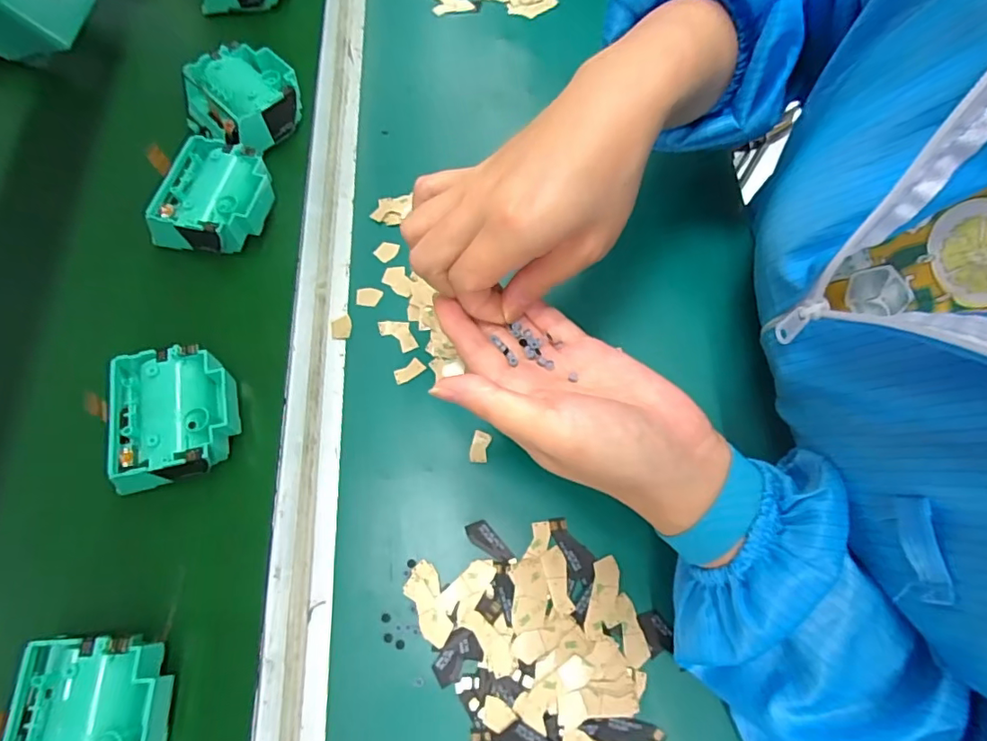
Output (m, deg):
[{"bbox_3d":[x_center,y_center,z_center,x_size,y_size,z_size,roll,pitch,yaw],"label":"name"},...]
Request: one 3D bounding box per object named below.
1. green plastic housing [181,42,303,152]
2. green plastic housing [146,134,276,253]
[{"bbox_3d":[-0.192,-0.209,0.421,0.070,0.044,0.076,40,75,15],"label":"green plastic housing"},{"bbox_3d":[-0.197,-0.121,0.387,0.066,0.043,0.077,15,70,8],"label":"green plastic housing"}]

